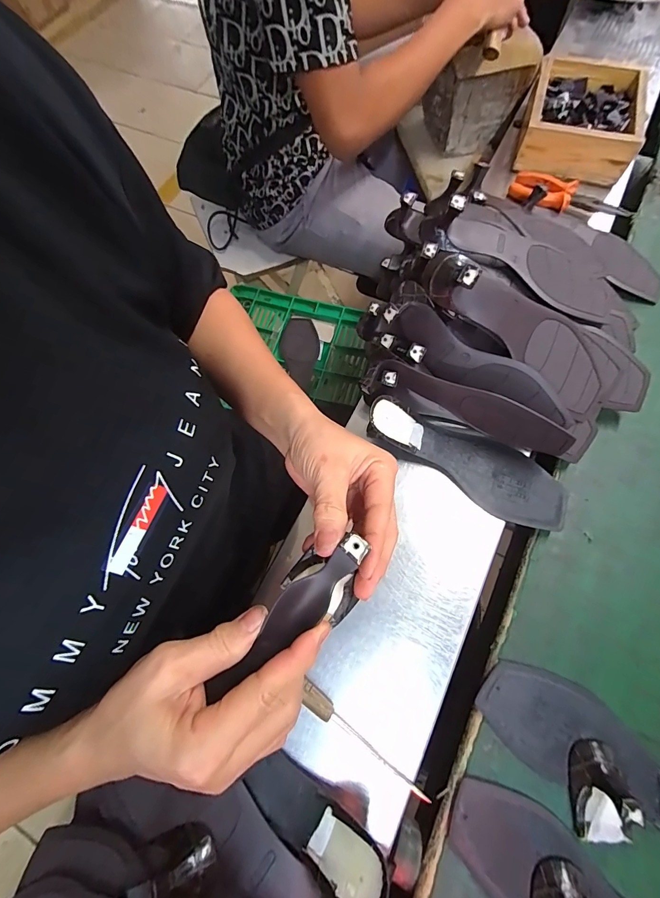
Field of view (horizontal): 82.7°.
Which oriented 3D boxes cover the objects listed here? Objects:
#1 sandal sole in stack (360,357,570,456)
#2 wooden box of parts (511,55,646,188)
[{"bbox_3d":[0.140,-0.043,0.395,0.211,0.073,0.028,22,70,11],"label":"sandal sole in stack"},{"bbox_3d":[0.372,-0.487,0.566,0.146,0.074,0.180,16,71,8],"label":"wooden box of parts"}]

